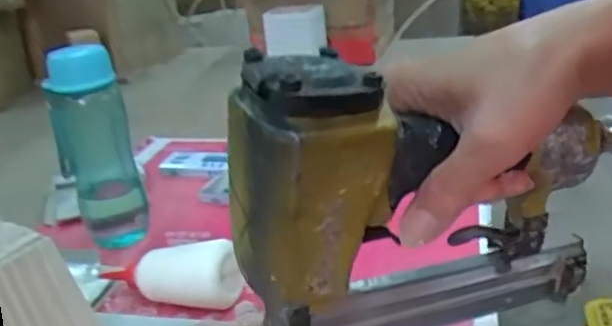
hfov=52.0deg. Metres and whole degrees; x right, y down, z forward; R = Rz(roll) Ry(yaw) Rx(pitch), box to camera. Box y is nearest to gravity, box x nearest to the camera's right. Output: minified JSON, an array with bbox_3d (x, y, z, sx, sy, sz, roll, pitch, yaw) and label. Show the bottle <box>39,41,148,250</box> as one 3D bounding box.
[{"bbox_3d":[-0.248,-0.020,0.743,0.086,0.236,0.076,-12,23,-17],"label":"bottle"}]

